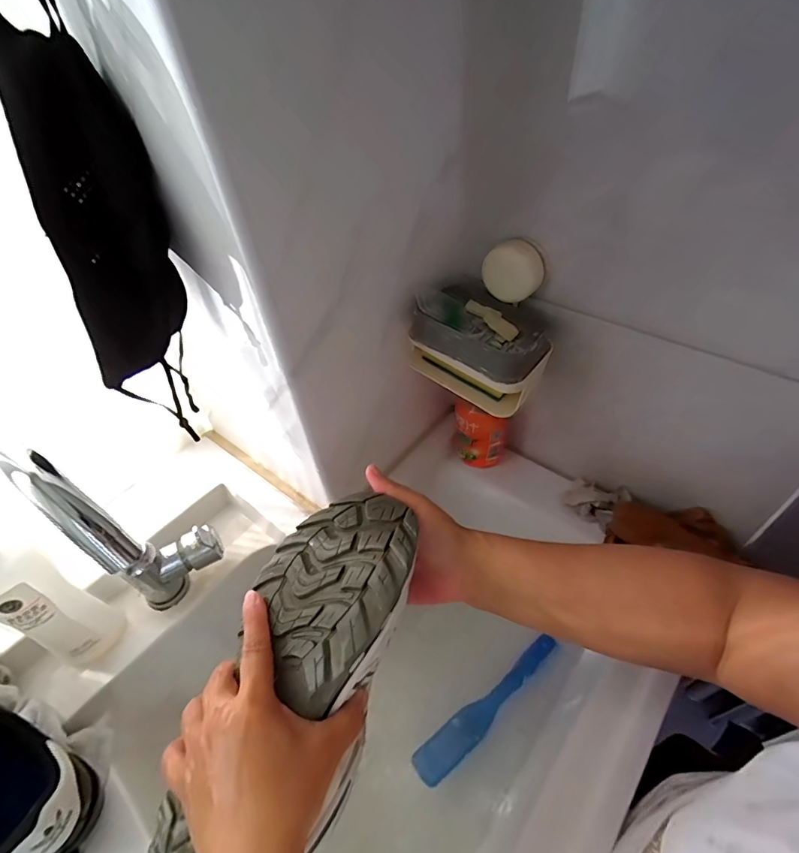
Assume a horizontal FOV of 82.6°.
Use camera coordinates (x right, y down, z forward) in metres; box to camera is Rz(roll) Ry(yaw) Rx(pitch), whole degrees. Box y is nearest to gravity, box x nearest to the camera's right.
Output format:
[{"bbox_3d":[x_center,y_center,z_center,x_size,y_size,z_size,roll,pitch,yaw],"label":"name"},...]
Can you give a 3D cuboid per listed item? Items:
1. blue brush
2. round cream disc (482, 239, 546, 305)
[{"bbox_3d":[0.104,0.320,0.522,0.205,0.027,0.035,-30,50,-21],"label":"blue brush"},{"bbox_3d":[0.106,-0.146,0.426,0.055,0.053,0.012,12,49,17],"label":"round cream disc"}]

